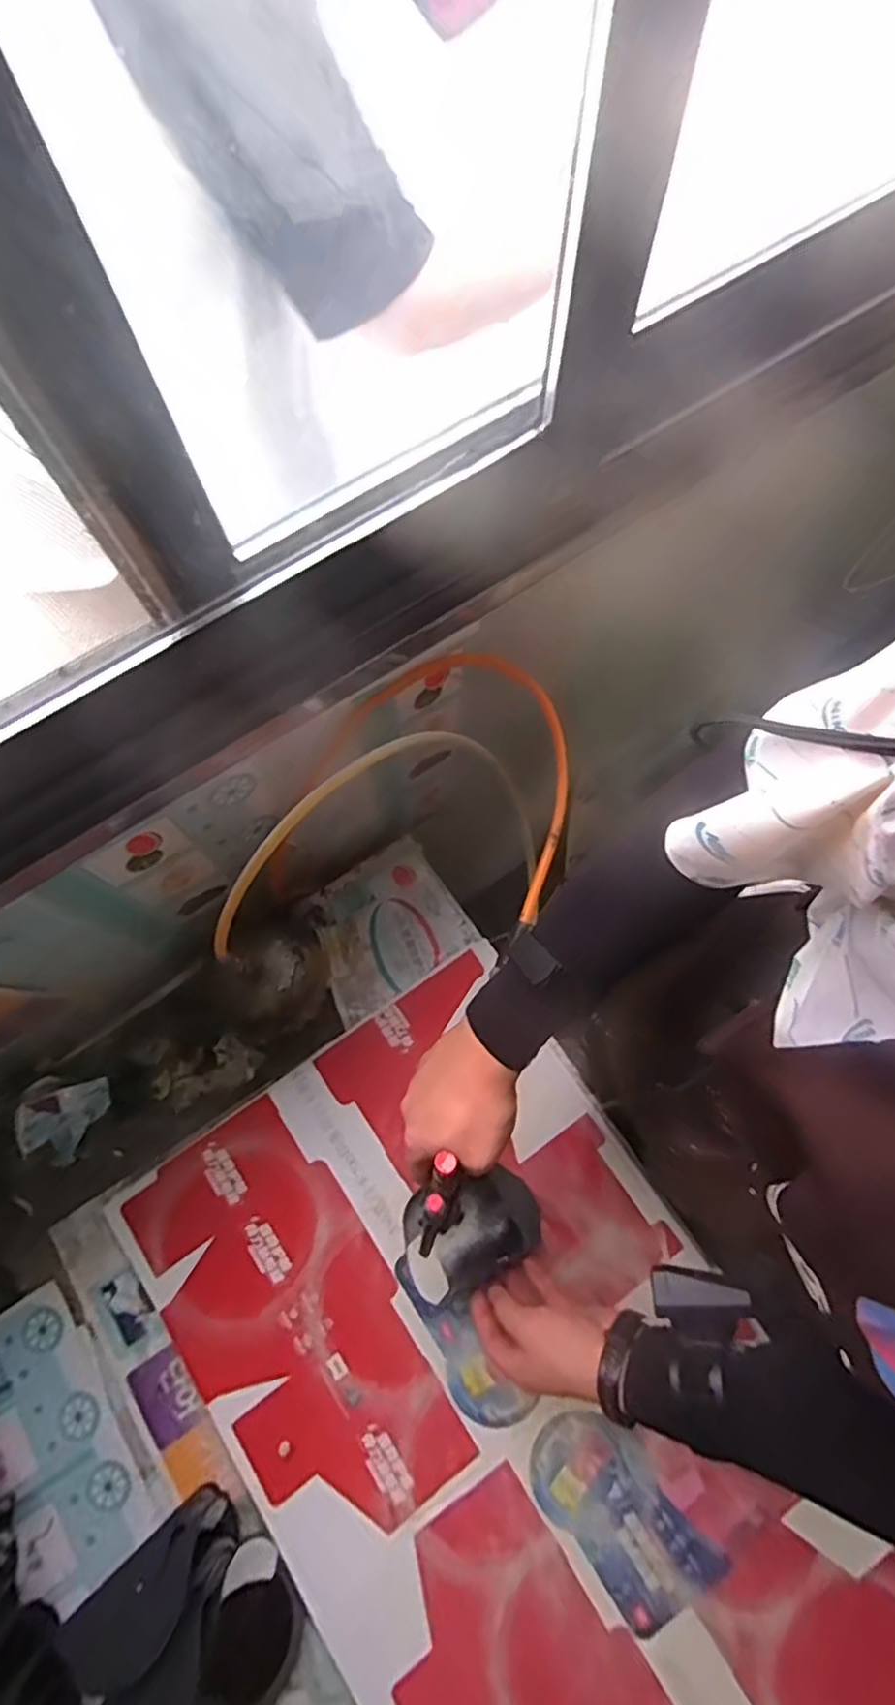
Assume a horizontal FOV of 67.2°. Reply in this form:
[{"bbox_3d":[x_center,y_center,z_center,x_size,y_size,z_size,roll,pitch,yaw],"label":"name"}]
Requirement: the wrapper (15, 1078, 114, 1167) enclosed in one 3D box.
[{"bbox_3d":[-0.384,0.268,0.676,0.073,0.041,0.078,4,77,2],"label":"wrapper"}]

